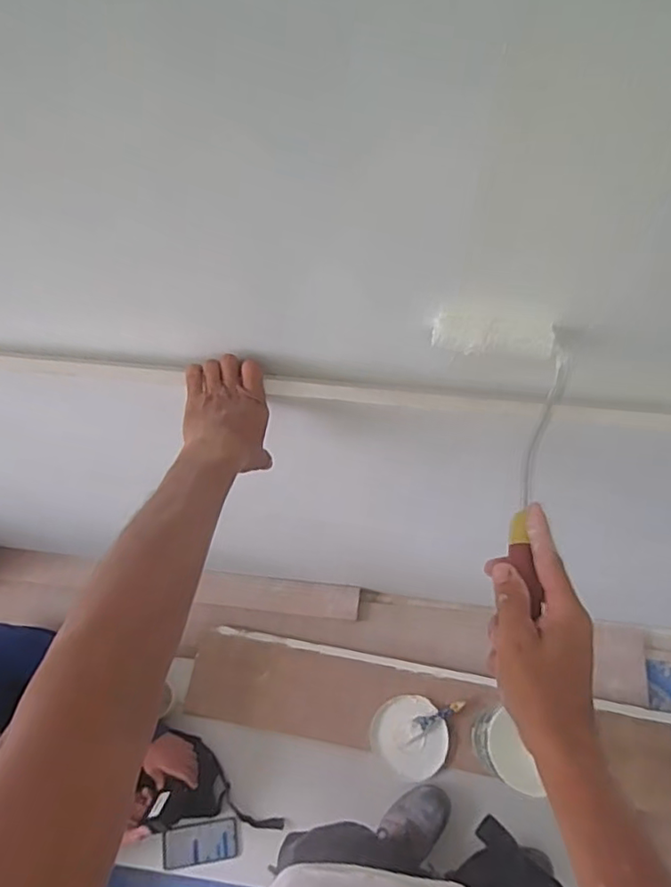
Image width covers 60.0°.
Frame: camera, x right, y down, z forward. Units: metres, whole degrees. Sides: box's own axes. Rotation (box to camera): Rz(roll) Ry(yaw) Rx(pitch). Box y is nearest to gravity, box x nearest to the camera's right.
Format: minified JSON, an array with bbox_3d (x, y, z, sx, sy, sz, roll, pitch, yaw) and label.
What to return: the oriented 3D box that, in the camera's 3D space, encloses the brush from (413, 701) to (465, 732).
[{"bbox_3d":[0.226,0.583,1.249,0.113,0.013,0.030,-22,65,-7],"label":"brush"}]

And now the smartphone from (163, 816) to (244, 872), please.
[{"bbox_3d":[-0.267,0.807,1.173,0.149,0.013,0.070,-1,74,-14],"label":"smartphone"}]

